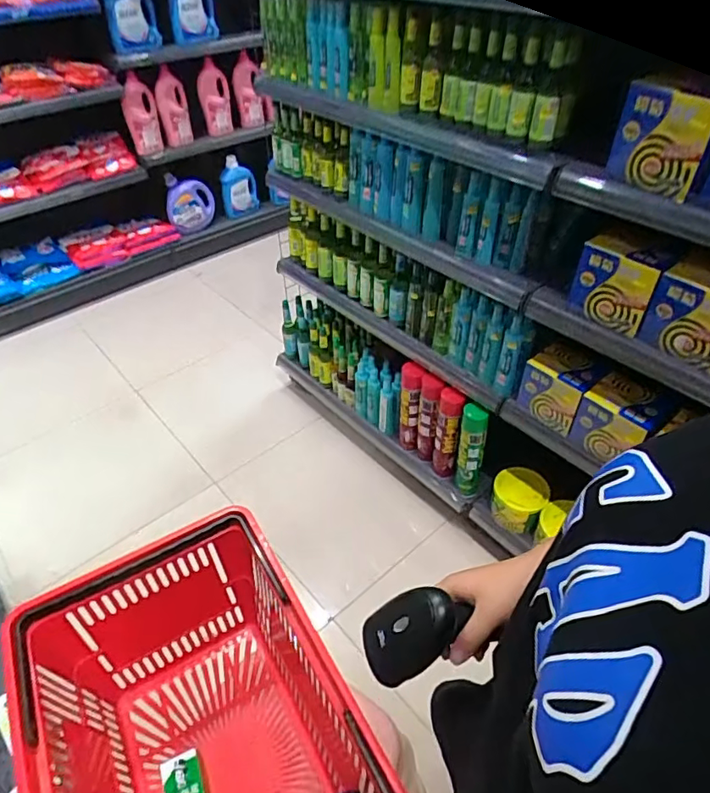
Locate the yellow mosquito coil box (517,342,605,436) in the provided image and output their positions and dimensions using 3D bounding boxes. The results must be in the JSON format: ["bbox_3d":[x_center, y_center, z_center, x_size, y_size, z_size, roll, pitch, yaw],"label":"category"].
[{"bbox_3d":[0.438,-0.023,1.128,0.105,0.127,0.129,-30,50,-28],"label":"yellow mosquito coil box"}]

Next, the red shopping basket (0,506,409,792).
[{"bbox_3d":[-0.176,0.437,0.637,0.325,0.259,0.461,-23,47,-22],"label":"red shopping basket"}]

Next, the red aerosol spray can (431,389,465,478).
[{"bbox_3d":[0.241,0.107,1.399,0.055,0.308,0.052,-1,43,1],"label":"red aerosol spray can"}]

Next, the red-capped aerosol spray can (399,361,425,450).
[{"bbox_3d":[0.153,0.037,1.472,0.053,0.296,0.061,-2,43,-1],"label":"red-capped aerosol spray can"}]

